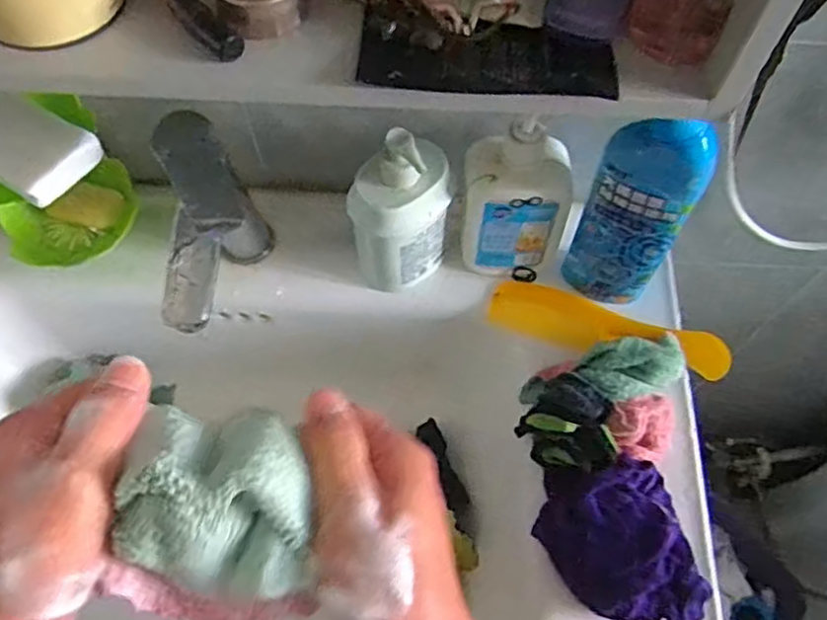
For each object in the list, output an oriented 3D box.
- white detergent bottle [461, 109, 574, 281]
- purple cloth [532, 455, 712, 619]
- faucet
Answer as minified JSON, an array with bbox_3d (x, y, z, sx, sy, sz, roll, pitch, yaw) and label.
[{"bbox_3d":[0.082,-0.085,0.554,0.089,0.146,0.046,13,64,6],"label":"white detergent bottle"},{"bbox_3d":[0.149,0.169,0.491,0.093,0.051,0.118,-11,64,-6],"label":"purple cloth"},{"bbox_3d":[-0.154,-0.050,0.525,0.058,0.187,0.134,0,63,0],"label":"faucet"}]

